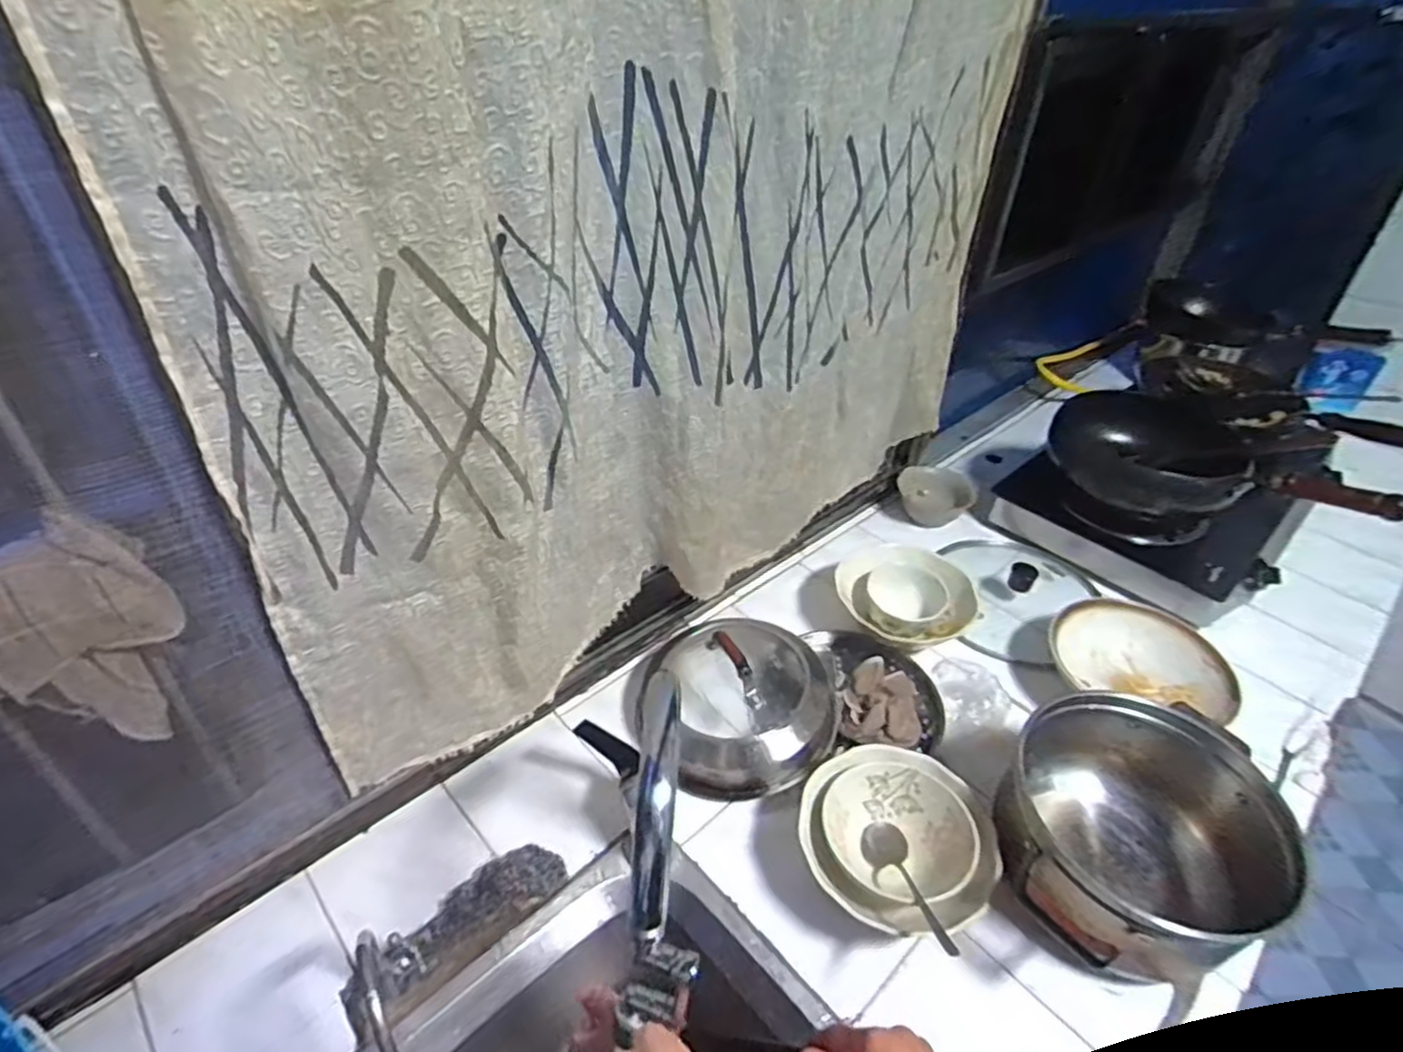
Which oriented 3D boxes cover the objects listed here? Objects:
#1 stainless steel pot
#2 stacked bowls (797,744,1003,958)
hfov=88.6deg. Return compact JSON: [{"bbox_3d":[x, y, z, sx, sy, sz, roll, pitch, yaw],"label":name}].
[{"bbox_3d":[0.424,0.312,0.709,0.249,0.140,0.259,2,38,-1],"label":"stainless steel pot"},{"bbox_3d":[0.190,0.309,0.707,0.171,0.080,0.186,2,38,-1],"label":"stacked bowls"}]

